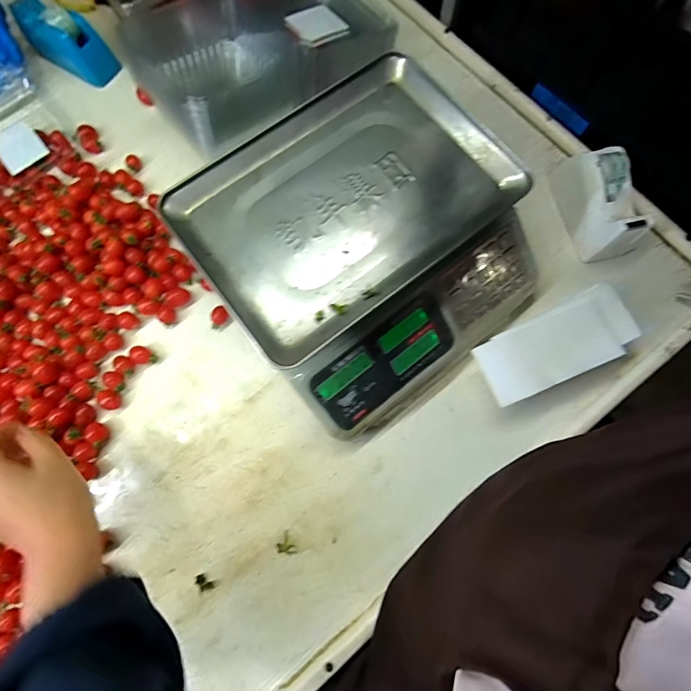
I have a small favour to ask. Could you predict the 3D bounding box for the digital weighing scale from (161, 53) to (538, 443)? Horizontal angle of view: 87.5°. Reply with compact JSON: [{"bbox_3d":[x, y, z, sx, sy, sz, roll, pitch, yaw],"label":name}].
[{"bbox_3d":[0.029,-0.107,0.436,0.328,0.146,0.332,-38,80,-10],"label":"digital weighing scale"}]

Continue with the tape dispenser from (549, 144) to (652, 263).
[{"bbox_3d":[0.337,-0.193,0.487,0.064,0.082,0.145,-20,77,-6],"label":"tape dispenser"}]

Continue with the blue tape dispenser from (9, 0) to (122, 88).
[{"bbox_3d":[-0.438,-0.480,0.556,0.143,0.066,0.057,34,77,7],"label":"blue tape dispenser"}]

